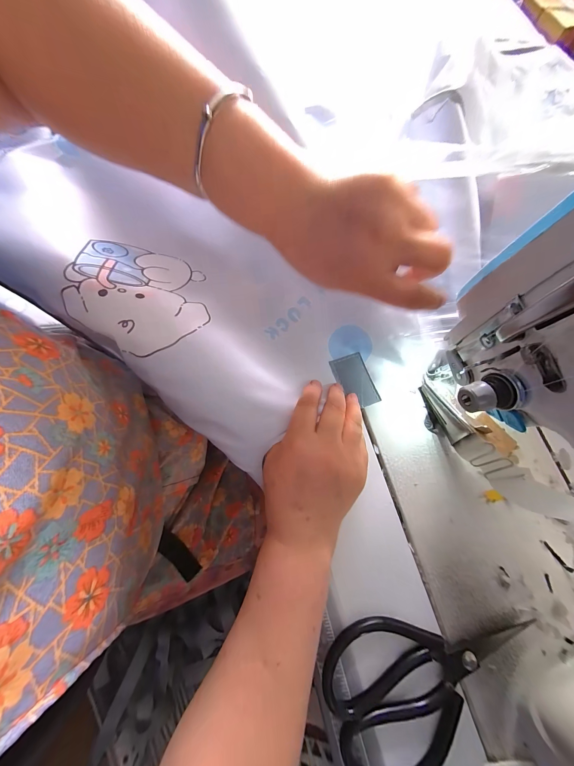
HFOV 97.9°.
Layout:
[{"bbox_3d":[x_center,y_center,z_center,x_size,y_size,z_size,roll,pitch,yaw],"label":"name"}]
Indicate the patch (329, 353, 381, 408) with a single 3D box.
[{"bbox_3d":[0.075,-0.002,0.277,0.038,0.004,0.060,-18,76,-7],"label":"patch"}]

